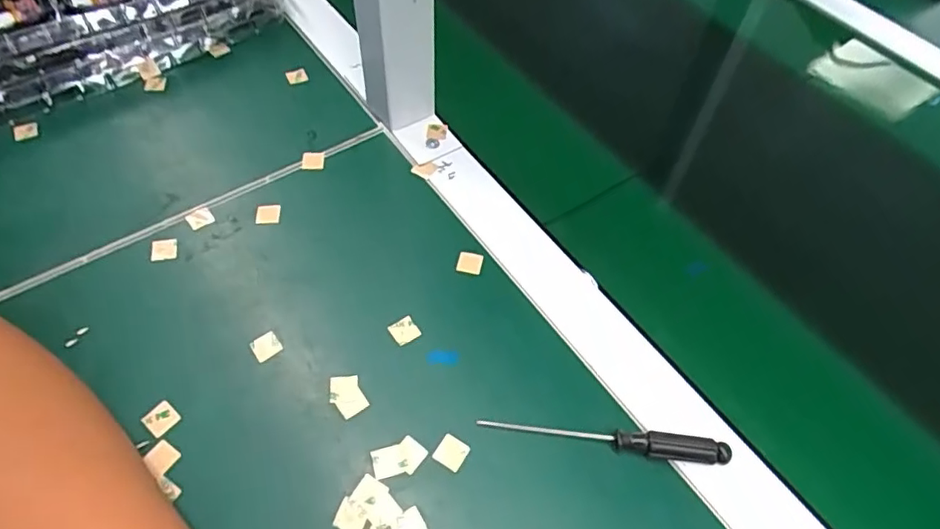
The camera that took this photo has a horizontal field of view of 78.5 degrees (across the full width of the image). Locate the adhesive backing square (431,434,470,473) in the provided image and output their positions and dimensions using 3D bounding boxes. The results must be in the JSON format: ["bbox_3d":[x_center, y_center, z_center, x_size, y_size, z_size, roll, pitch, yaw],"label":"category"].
[{"bbox_3d":[-0.010,0.102,0.312,0.016,0.004,0.016,30,59,12],"label":"adhesive backing square"}]

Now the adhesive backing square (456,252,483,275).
[{"bbox_3d":[0.000,-0.002,0.379,0.016,0.004,0.016,12,57,5],"label":"adhesive backing square"}]

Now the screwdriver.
[{"bbox_3d":[0.072,0.092,0.311,0.130,0.013,0.013,9,57,3],"label":"screwdriver"}]

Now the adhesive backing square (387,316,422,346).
[{"bbox_3d":[-0.040,0.041,0.352,0.016,0.004,0.015,-29,75,-20],"label":"adhesive backing square"}]

